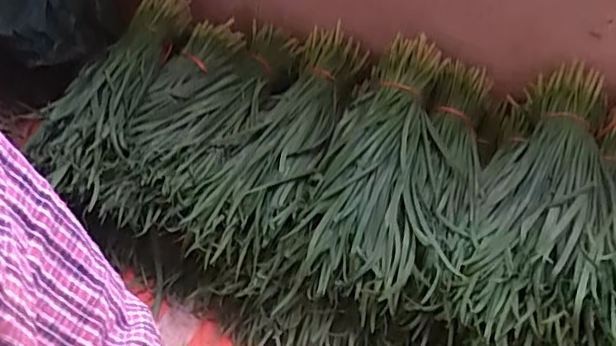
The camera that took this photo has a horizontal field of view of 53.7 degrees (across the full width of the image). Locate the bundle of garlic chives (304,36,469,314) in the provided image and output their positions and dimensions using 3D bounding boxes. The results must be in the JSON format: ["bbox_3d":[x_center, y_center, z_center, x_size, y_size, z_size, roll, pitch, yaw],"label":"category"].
[{"bbox_3d":[0.153,-0.028,1.016,0.251,0.070,0.506,13,59,5],"label":"bundle of garlic chives"}]

